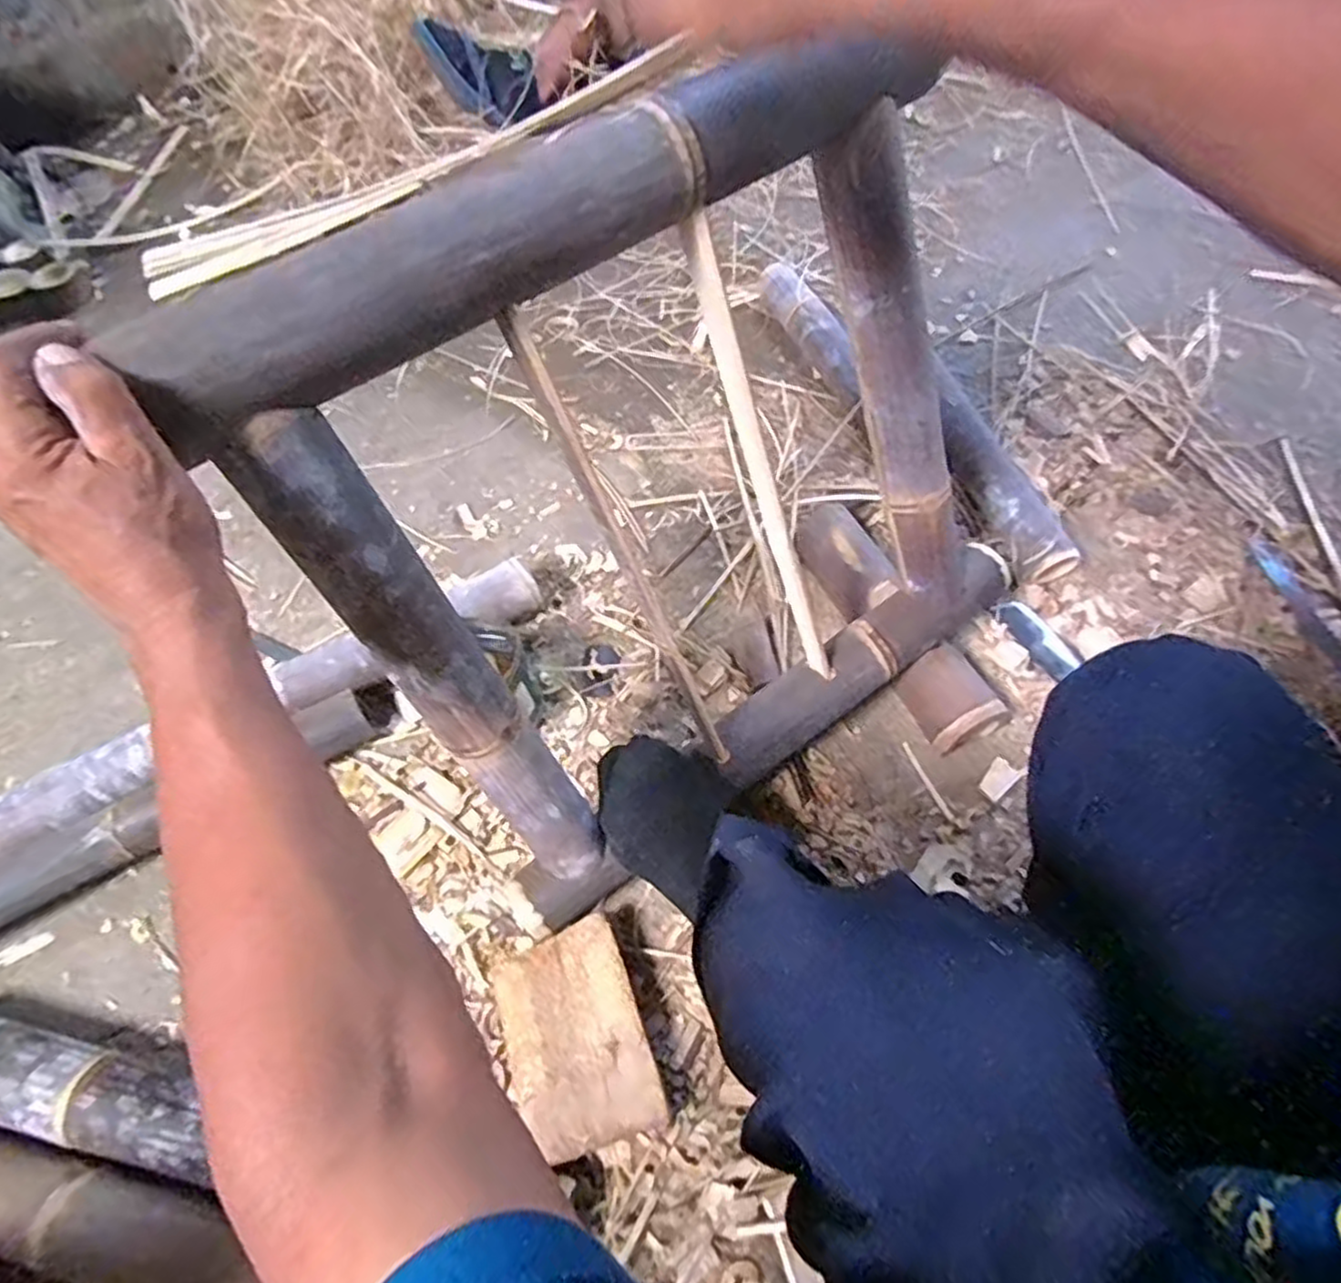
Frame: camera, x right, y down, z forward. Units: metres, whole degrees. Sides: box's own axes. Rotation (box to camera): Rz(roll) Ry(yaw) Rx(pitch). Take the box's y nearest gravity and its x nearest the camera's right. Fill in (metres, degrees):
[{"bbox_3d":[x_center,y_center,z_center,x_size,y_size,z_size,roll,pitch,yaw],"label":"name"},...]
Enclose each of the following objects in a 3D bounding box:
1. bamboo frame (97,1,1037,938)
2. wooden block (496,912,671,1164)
[{"bbox_3d":[0.041,-0.076,0.561,0.548,0.567,0.067,-35,42,-15],"label":"bamboo frame"},{"bbox_3d":[-0.081,0.345,0.628,0.111,0.050,0.169,-21,63,-8],"label":"wooden block"}]

